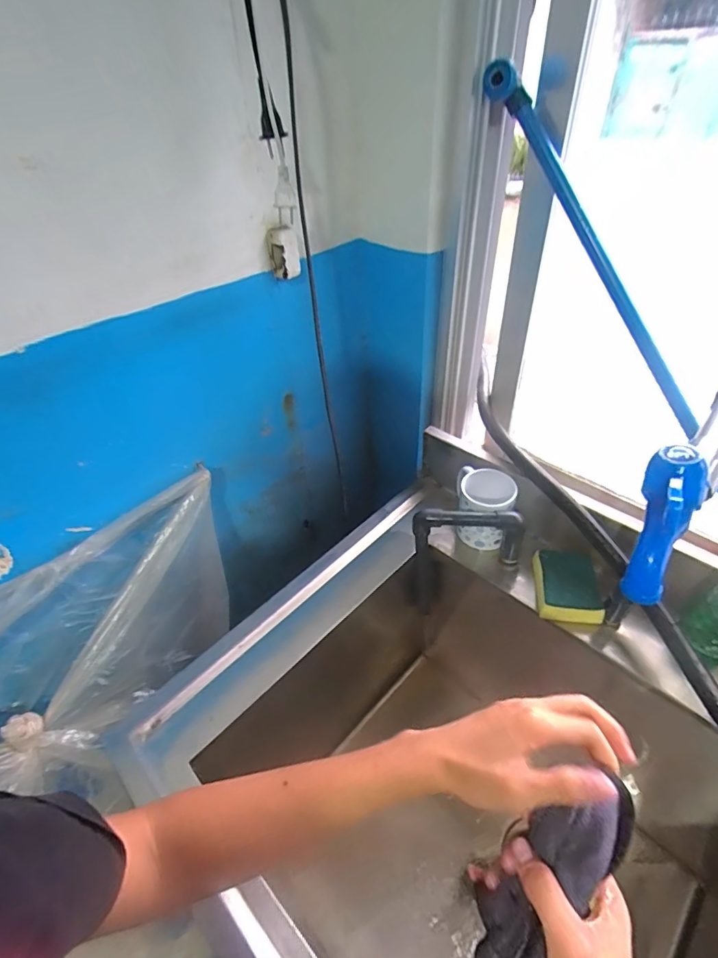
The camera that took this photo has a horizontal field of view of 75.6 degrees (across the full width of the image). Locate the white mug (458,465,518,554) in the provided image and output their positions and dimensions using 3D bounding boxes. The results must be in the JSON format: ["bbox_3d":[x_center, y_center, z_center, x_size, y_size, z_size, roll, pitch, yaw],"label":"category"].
[{"bbox_3d":[0.183,0.044,0.682,0.082,0.090,0.093,9,43,15],"label":"white mug"}]

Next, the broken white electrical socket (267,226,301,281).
[{"bbox_3d":[-0.090,-0.270,0.554,0.034,0.056,0.022,-8,42,-5],"label":"broken white electrical socket"}]

